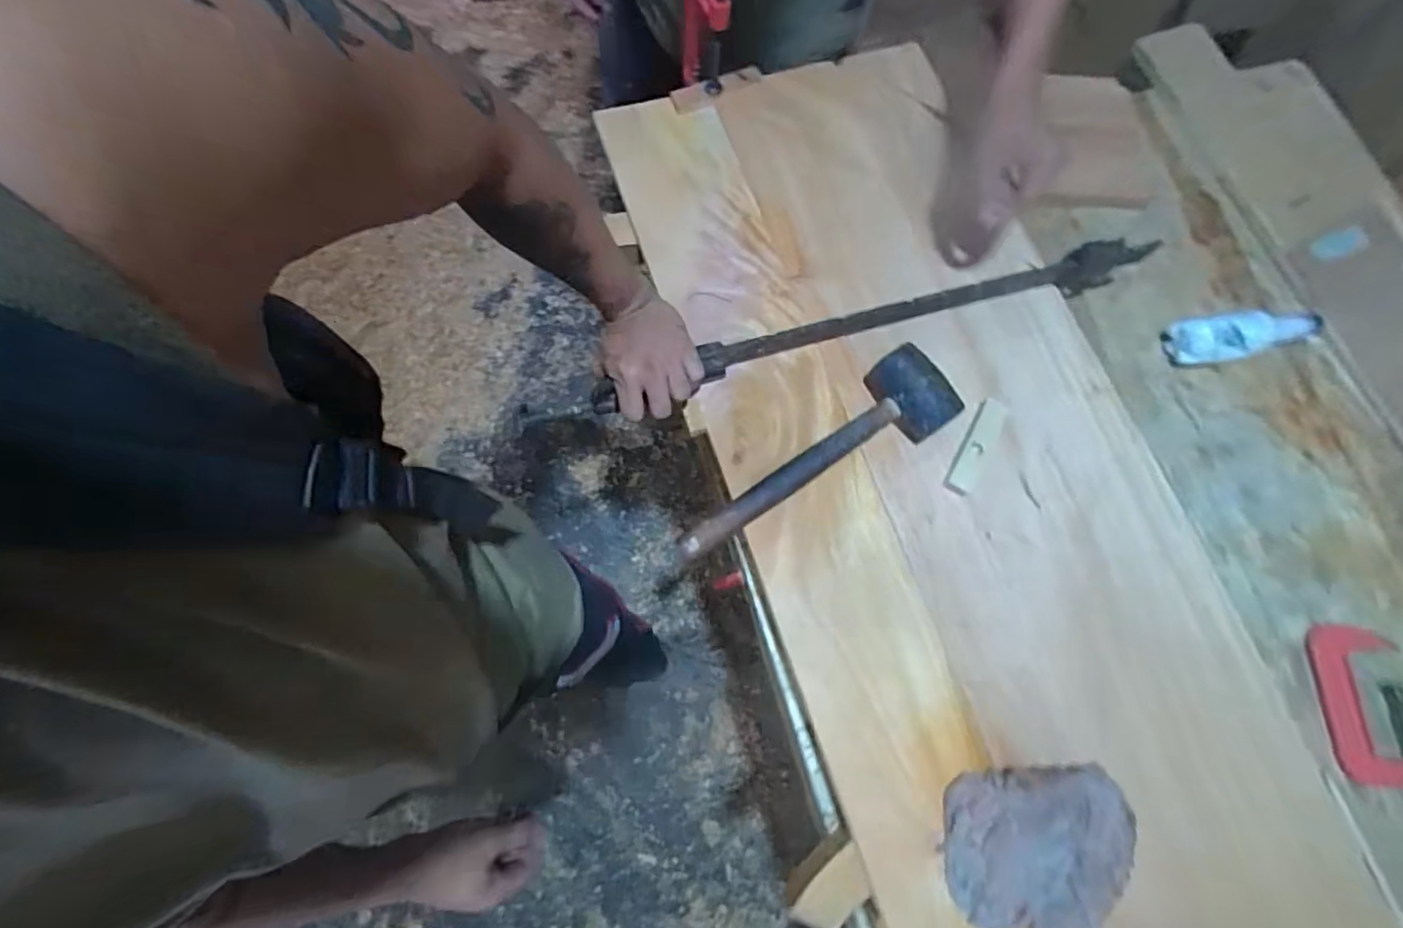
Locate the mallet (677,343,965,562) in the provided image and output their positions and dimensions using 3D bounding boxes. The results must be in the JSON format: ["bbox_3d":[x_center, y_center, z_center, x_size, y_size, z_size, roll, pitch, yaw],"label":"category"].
[{"bbox_3d":[0.116,-0.008,0.638,0.329,0.059,0.097,-31,78,-9],"label":"mallet"}]

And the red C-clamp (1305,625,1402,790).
[{"bbox_3d":[0.751,0.295,0.664,0.111,0.023,0.223,-3,75,-3],"label":"red C-clamp"}]

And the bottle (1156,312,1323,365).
[{"bbox_3d":[0.701,-0.165,0.771,0.197,0.054,0.065,-5,76,-3],"label":"bottle"}]

